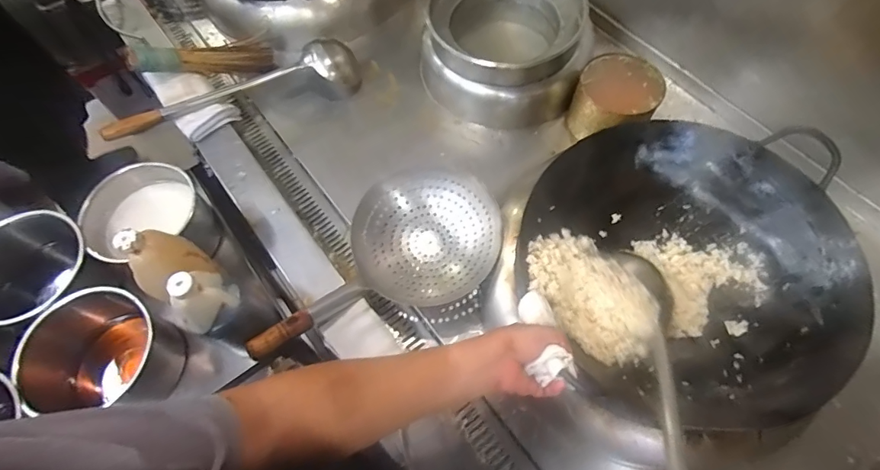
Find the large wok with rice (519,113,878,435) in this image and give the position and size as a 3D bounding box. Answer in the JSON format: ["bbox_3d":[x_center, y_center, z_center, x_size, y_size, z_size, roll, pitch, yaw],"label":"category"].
[{"bbox_3d":[0.339,0.028,0.655,0.403,0.123,0.391,8,63,4],"label":"large wok with rice"}]

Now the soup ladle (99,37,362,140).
[{"bbox_3d":[-0.415,-0.295,0.945,0.499,0.104,0.097,-21,65,-10],"label":"soup ladle"}]

